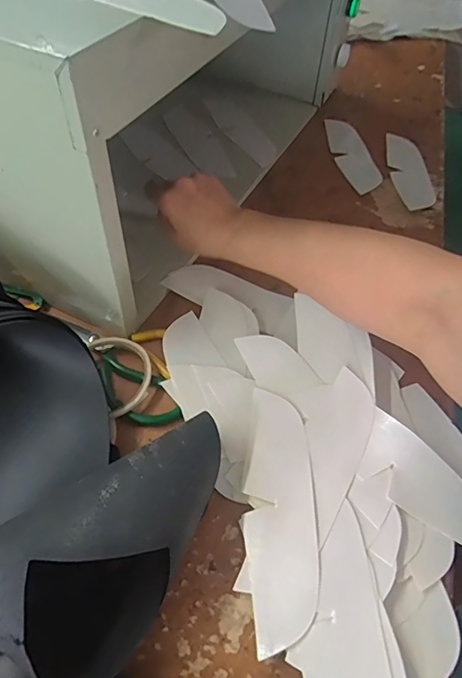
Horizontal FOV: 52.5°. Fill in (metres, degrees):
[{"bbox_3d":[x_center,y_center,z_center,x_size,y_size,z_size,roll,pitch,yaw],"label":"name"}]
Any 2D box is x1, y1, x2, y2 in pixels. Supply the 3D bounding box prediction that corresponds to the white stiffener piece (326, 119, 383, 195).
[{"bbox_3d":[0.191,-0.289,0.733,0.057,0.008,0.193,-4,52,-6],"label":"white stiffener piece"}]

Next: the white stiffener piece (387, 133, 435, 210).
[{"bbox_3d":[0.272,-0.259,0.713,0.057,0.006,0.196,5,52,1],"label":"white stiffener piece"}]

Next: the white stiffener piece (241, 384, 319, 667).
[{"bbox_3d":[0.040,0.137,0.389,0.055,0.017,0.202,2,53,-1],"label":"white stiffener piece"}]

